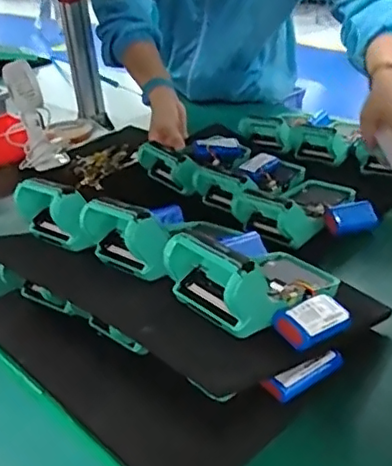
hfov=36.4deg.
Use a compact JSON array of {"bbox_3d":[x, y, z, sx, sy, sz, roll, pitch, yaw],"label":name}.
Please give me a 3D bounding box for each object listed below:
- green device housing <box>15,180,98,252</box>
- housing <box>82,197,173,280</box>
[{"bbox_3d":[-0.142,-0.019,0.610,0.112,0.065,0.032,16,36,35],"label":"green device housing"},{"bbox_3d":[-0.063,0.002,0.540,0.089,0.062,0.033,18,37,37],"label":"housing"}]

